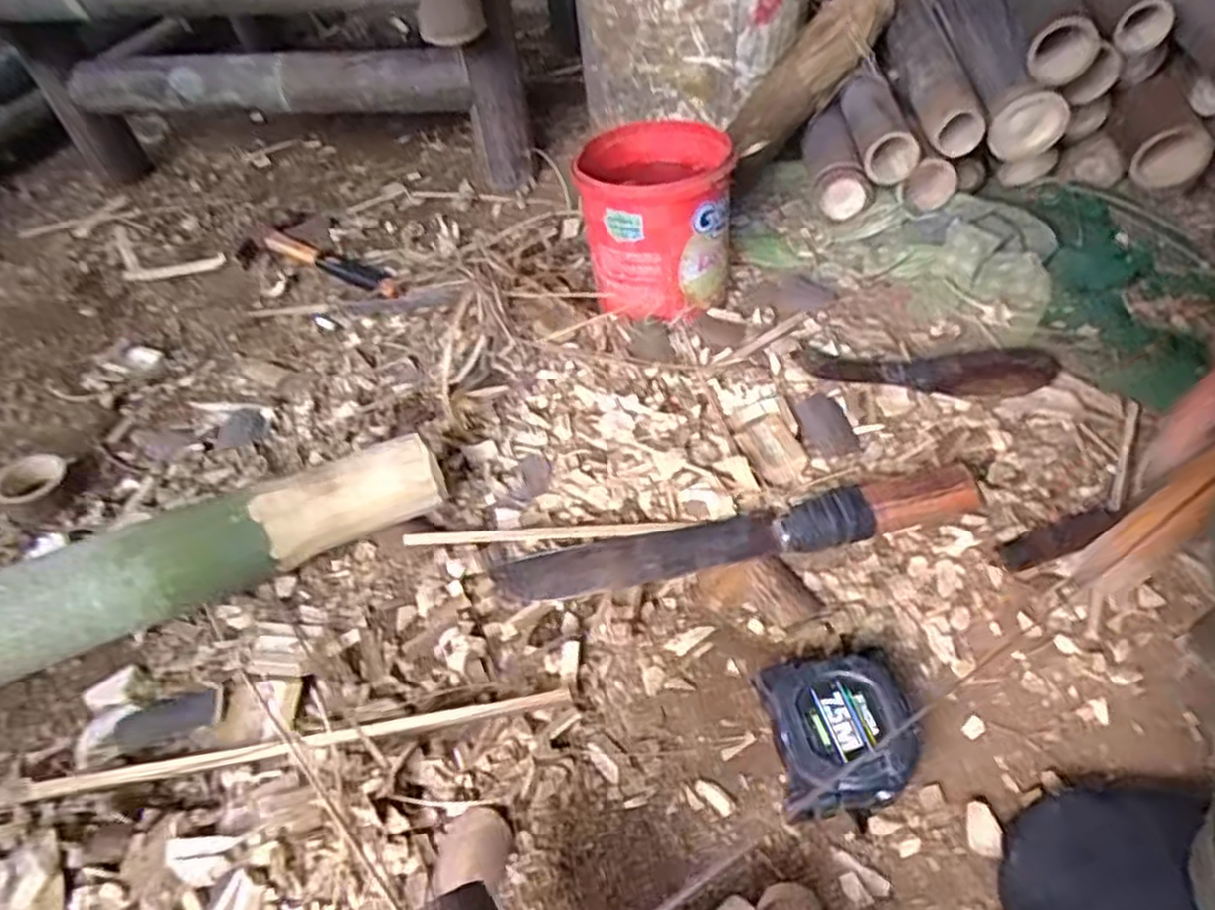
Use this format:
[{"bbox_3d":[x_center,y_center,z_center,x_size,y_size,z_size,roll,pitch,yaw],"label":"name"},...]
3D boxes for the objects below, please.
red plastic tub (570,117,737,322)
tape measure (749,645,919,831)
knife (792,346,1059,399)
[{"bbox_3d":[0.046,-0.219,0.741,0.132,0.141,0.165,-2,47,4],"label":"red plastic tub"},{"bbox_3d":[0.135,0.164,0.456,0.080,0.044,0.088,-8,47,-2],"label":"tape measure"},{"bbox_3d":[0.275,-0.073,0.676,0.210,0.029,0.051,2,47,7],"label":"knife"}]

